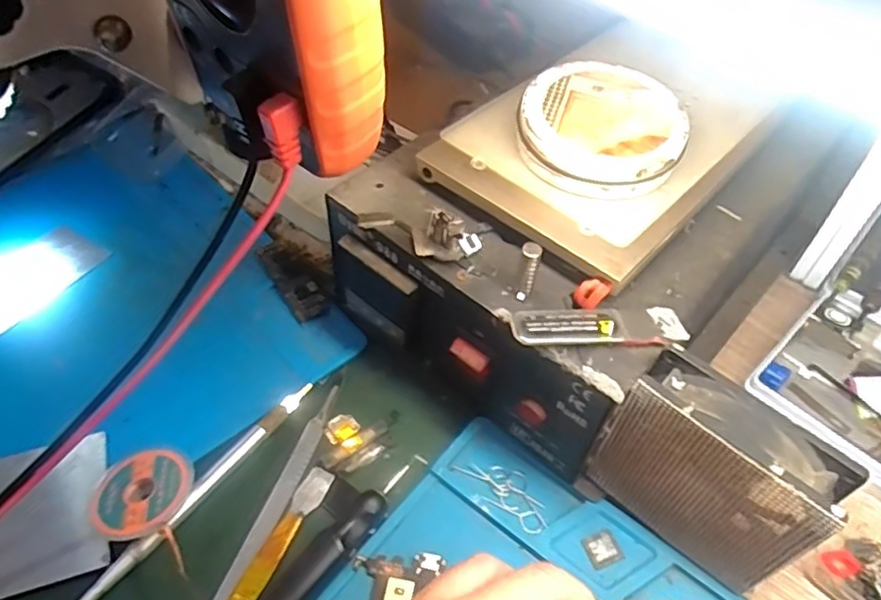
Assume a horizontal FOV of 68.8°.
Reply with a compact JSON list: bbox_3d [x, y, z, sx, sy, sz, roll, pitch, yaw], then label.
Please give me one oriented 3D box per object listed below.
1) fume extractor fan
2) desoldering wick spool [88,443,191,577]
[{"bbox_3d":[0.109,0.073,0.263,0.079,0.086,0.031,37,59,26],"label":"fume extractor fan"},{"bbox_3d":[-0.132,0.090,0.284,0.042,0.016,0.049,-2,50,-3],"label":"desoldering wick spool"}]

